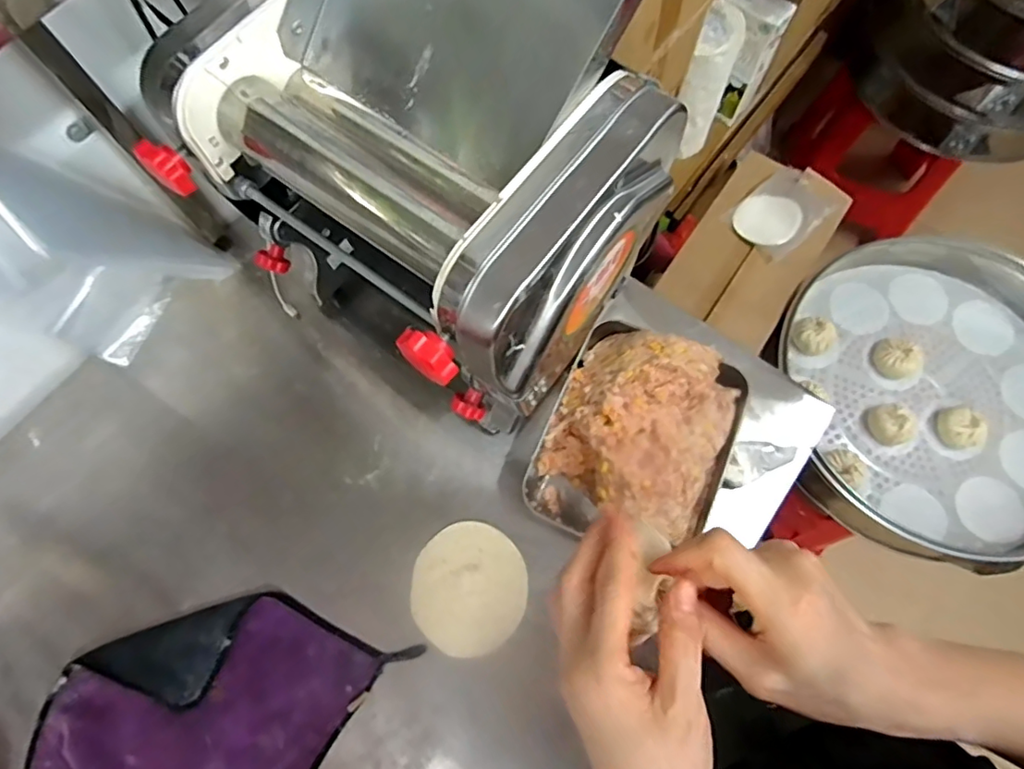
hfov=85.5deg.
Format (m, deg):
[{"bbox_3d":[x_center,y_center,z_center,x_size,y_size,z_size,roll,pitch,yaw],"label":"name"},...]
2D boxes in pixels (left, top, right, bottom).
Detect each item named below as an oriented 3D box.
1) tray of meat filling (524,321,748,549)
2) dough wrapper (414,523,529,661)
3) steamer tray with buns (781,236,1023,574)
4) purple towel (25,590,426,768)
[{"bbox_3d":[0.142,0.058,0.620,0.192,0.089,0.239,24,74,9],"label":"tray of meat filling"},{"bbox_3d":[-0.047,0.224,0.613,0.127,0.007,0.129,0,75,0],"label":"dough wrapper"},{"bbox_3d":[0.680,0.006,0.872,0.520,0.096,0.524,6,72,3],"label":"steamer tray with buns"},{"bbox_3d":[-0.322,0.341,0.575,0.272,0.021,0.286,30,75,10],"label":"purple towel"}]

